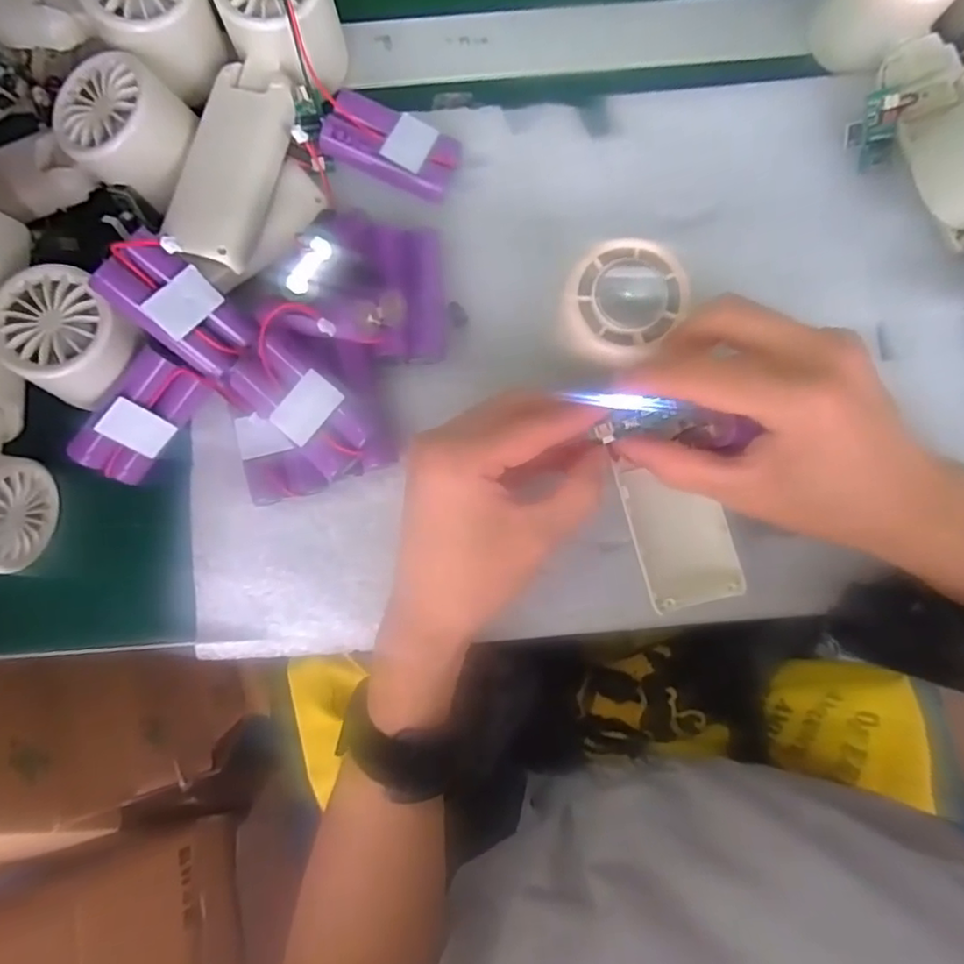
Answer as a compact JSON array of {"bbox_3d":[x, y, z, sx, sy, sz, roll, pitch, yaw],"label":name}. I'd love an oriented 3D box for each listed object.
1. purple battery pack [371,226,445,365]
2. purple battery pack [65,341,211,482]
[{"bbox_3d":[-0.036,-0.094,0.310,0.033,0.023,0.068,-2,85,1],"label":"purple battery pack"},{"bbox_3d":[-0.165,-0.030,0.300,0.067,0.015,0.035,-47,121,4],"label":"purple battery pack"}]

